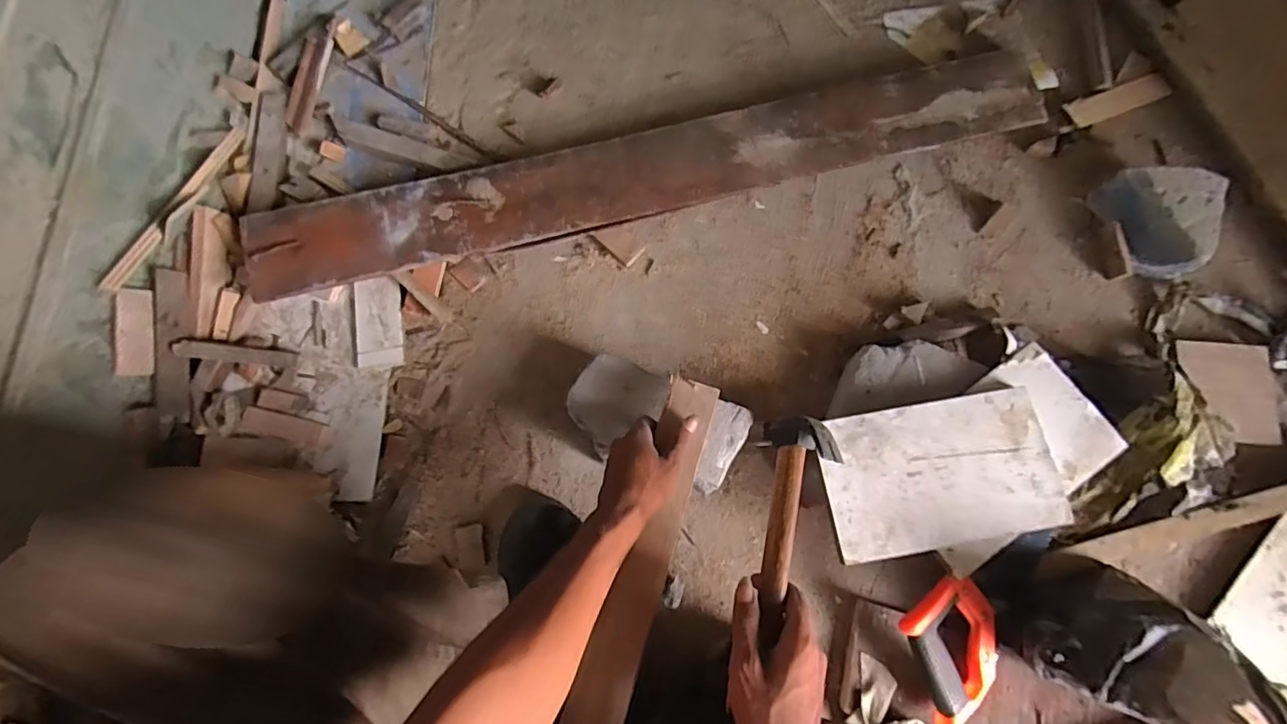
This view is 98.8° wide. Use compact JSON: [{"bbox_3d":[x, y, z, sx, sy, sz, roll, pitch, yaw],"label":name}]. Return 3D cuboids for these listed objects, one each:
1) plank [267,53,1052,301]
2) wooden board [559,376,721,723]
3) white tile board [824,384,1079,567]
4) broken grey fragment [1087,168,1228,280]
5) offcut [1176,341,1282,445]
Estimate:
[{"bbox_3d":[0.020,-0.253,0.723,1.062,0.038,0.123,-15,77,-4],"label":"plank"},{"bbox_3d":[0.007,0.173,0.538,0.053,0.023,0.338,18,68,4],"label":"wooden board"},{"bbox_3d":[0.316,0.118,0.590,0.241,0.012,0.149,-10,77,-3],"label":"white tile board"},{"bbox_3d":[0.678,-0.186,0.717,0.106,0.076,0.144,-19,78,-5],"label":"broken grey fragment"},{"bbox_3d":[0.739,0.037,0.692,0.112,0.014,0.137,12,67,8],"label":"offcut"}]

